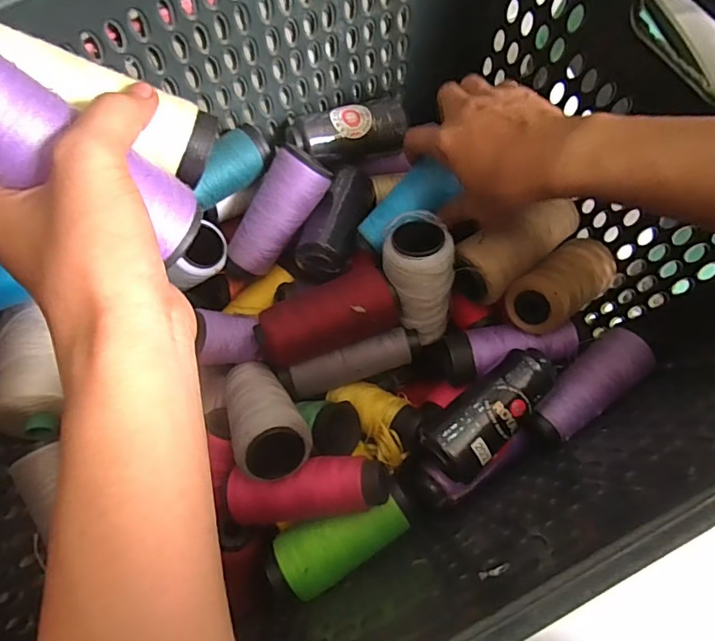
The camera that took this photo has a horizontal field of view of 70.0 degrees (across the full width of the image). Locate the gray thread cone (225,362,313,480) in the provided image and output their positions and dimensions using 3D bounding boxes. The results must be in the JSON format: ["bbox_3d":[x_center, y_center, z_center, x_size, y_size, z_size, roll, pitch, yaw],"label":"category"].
[{"bbox_3d":[-0.072,0.067,0.386,0.054,0.053,0.104,-25,38,-7],"label":"gray thread cone"}]

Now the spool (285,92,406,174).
[{"bbox_3d":[-0.005,-0.174,0.471,0.127,0.044,0.058,-19,75,-21],"label":"spool"}]

